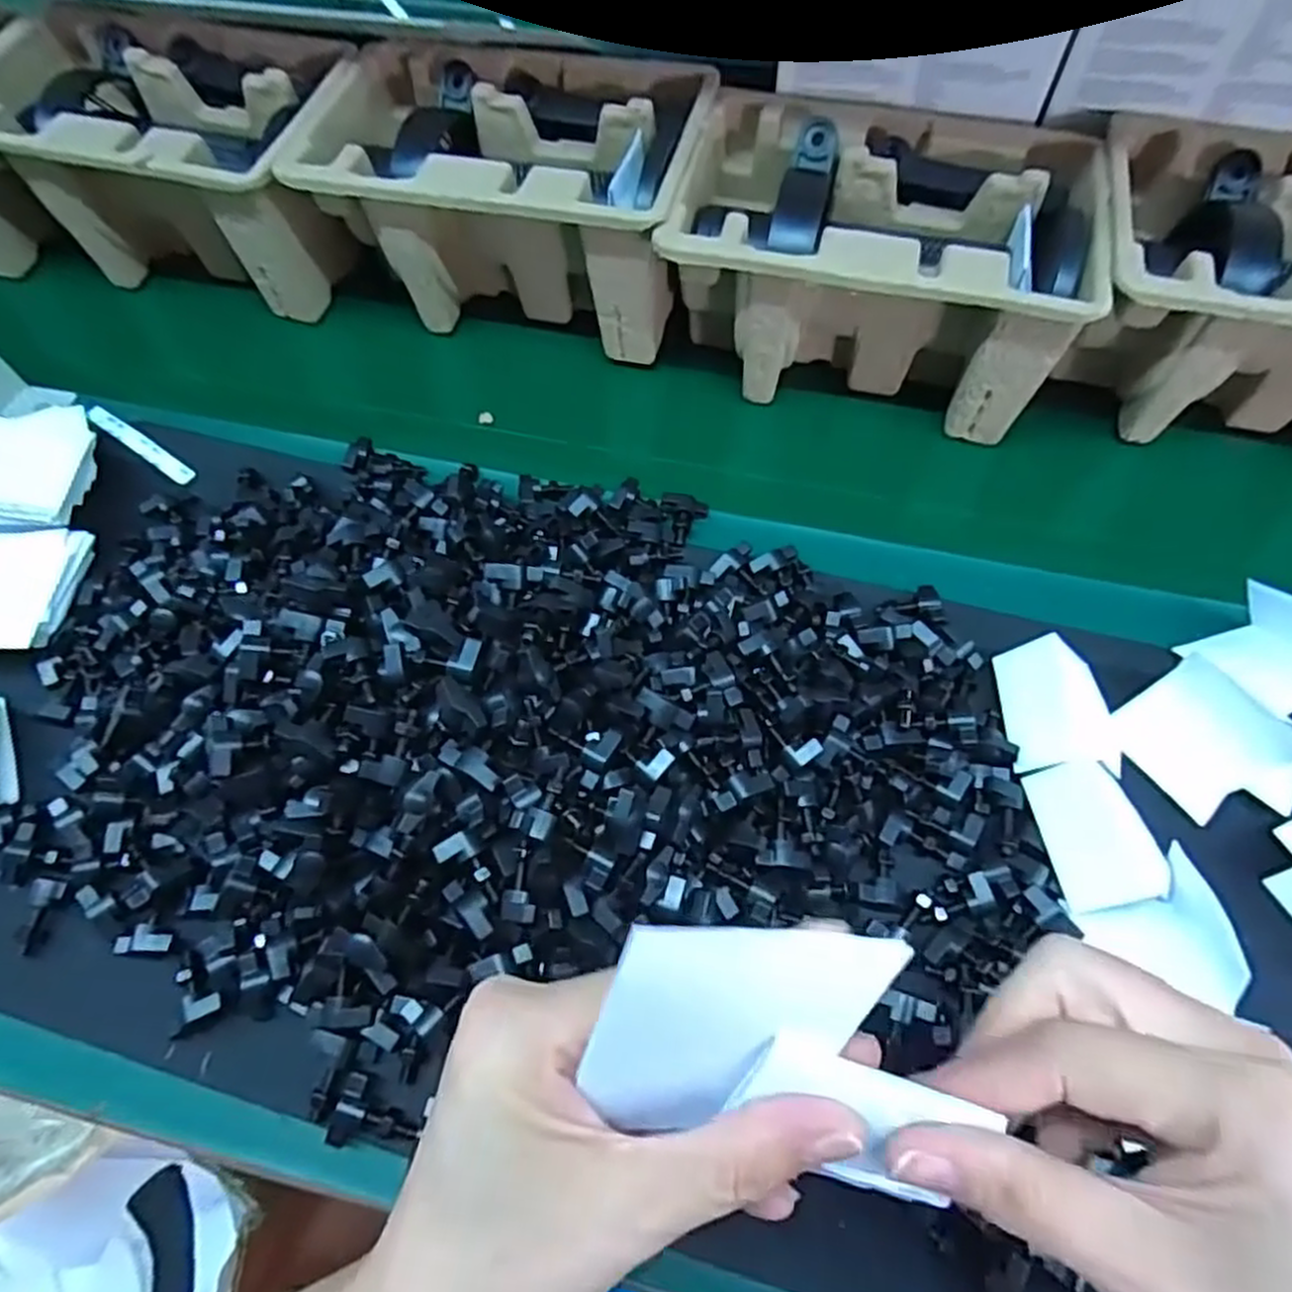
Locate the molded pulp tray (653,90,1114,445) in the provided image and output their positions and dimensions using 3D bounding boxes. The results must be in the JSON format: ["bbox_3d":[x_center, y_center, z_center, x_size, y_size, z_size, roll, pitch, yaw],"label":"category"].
[{"bbox_3d":[0.131,-0.223,0.458,0.221,0.103,0.147,11,65,8],"label":"molded pulp tray"}]

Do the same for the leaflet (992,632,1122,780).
[{"bbox_3d":[0.194,0.026,0.360,0.048,0.025,0.058,-3,63,1],"label":"leaflet"}]

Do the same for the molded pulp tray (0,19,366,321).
[{"bbox_3d":[-0.300,-0.318,0.515,0.230,0.106,0.151,15,65,10],"label":"molded pulp tray"}]

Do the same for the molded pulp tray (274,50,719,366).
[{"bbox_3d":[-0.080,-0.277,0.488,0.225,0.102,0.143,12,65,9],"label":"molded pulp tray"}]

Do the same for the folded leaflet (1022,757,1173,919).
[{"bbox_3d":[0.193,0.081,0.336,0.041,0.012,0.060,-10,63,-2],"label":"folded leaflet"}]

